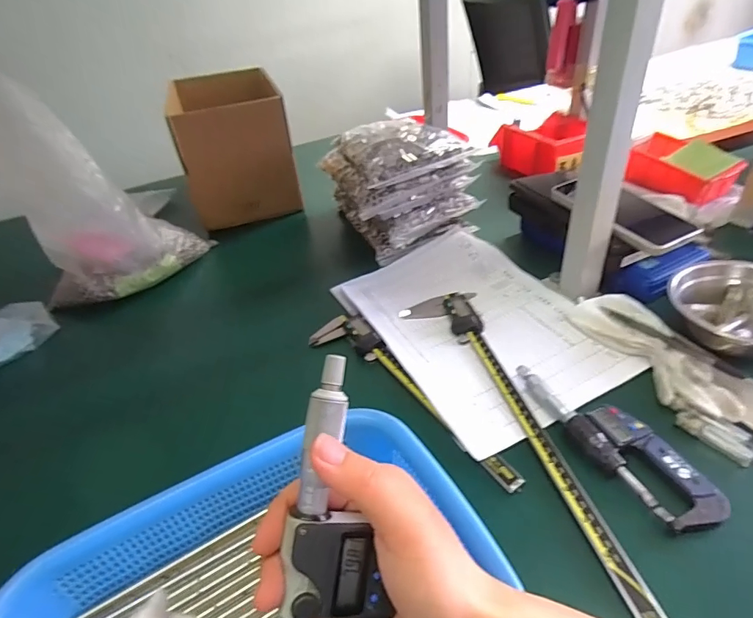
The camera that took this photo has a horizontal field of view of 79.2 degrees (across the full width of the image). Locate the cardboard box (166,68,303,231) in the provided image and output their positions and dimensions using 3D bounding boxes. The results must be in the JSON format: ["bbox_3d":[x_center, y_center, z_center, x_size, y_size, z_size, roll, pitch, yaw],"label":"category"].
[{"bbox_3d":[-0.253,-0.291,0.813,0.168,0.189,0.251,-18,39,-13],"label":"cardboard box"}]

